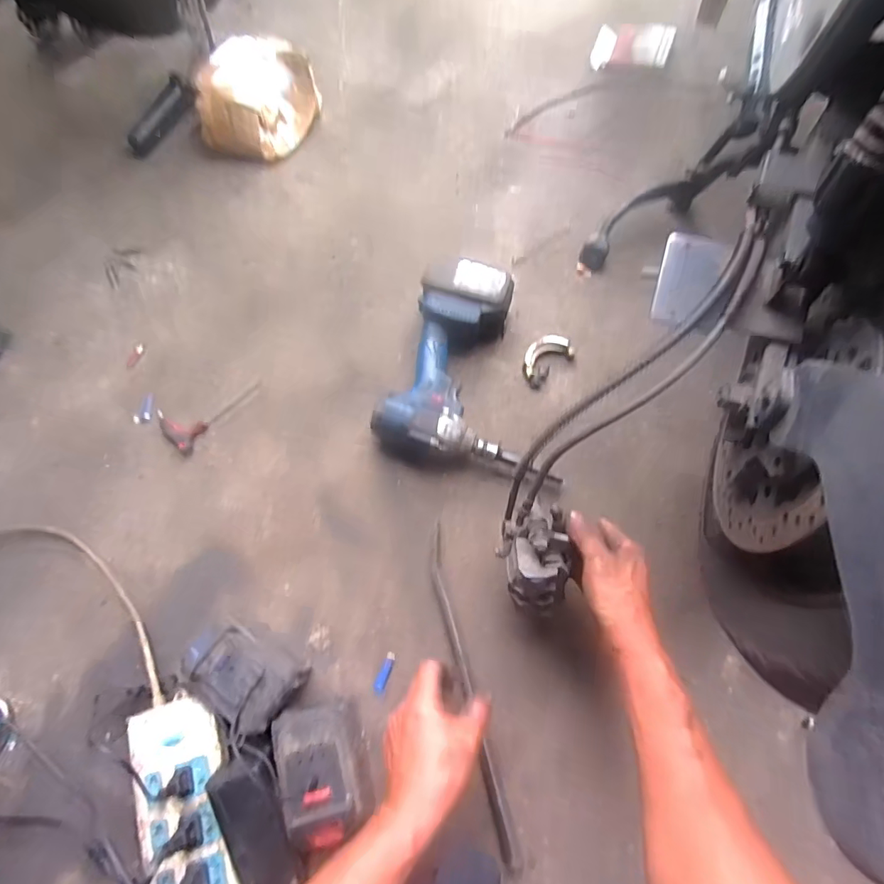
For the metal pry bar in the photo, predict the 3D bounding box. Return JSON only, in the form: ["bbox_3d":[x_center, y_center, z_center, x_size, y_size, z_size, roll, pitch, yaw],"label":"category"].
[{"bbox_3d":[0.028,0.255,0.509,0.020,0.022,0.328,-15,70,-3],"label":"metal pry bar"}]

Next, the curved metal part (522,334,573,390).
[{"bbox_3d":[0.135,-0.110,0.619,0.074,0.018,0.043,-41,74,-11],"label":"curved metal part"}]

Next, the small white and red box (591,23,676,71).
[{"bbox_3d":[0.315,-0.657,0.787,0.124,0.026,0.079,9,72,5],"label":"small white and red box"}]

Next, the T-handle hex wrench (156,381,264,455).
[{"bbox_3d":[-0.309,-0.050,0.621,0.072,0.013,0.129,39,77,14],"label":"T-handle hex wrench"}]

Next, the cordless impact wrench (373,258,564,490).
[{"bbox_3d":[0.046,-0.092,0.584,0.209,0.078,0.239,10,72,6],"label":"cordless impact wrench"}]

